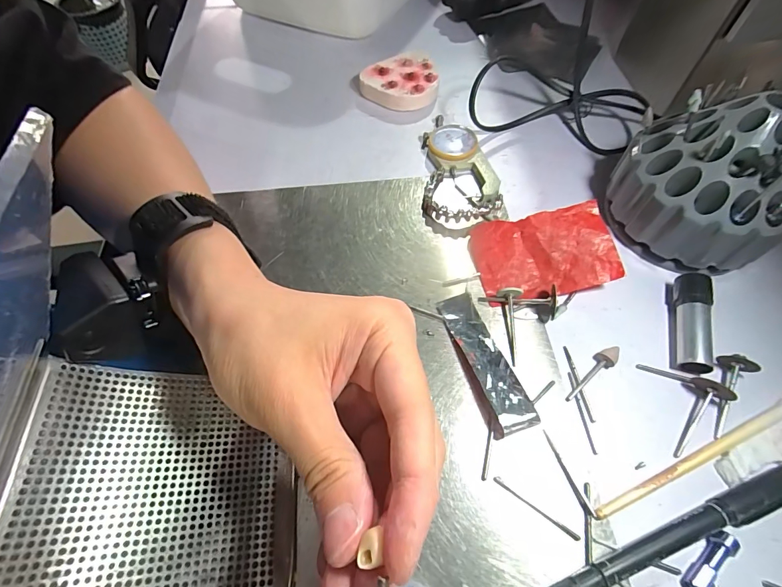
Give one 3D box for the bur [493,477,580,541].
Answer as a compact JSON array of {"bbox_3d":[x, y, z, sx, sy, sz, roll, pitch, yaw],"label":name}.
[{"bbox_3d":[0.070,0.103,0.187,0.044,0.004,0.004,32,66,18],"label":"bur"}]

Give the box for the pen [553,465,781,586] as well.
[{"bbox_3d":[0.134,0.111,0.178,0.140,0.011,0.013,-18,62,-8],"label":"pen"}]

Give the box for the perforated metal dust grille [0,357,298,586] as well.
[{"bbox_3d":[-0.101,0.083,0.174,0.112,0.014,0.096,13,54,-28],"label":"perforated metal dust grille"}]

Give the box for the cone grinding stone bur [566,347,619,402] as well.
[{"bbox_3d":[0.113,0.044,0.220,0.043,0.007,0.010,-31,64,-15],"label":"cone grinding stone bur"}]

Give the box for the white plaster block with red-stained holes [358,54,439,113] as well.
[{"bbox_3d":[0.011,-0.189,0.349,0.063,0.020,0.057,32,66,18],"label":"white plaster block with red-stained holes"}]

